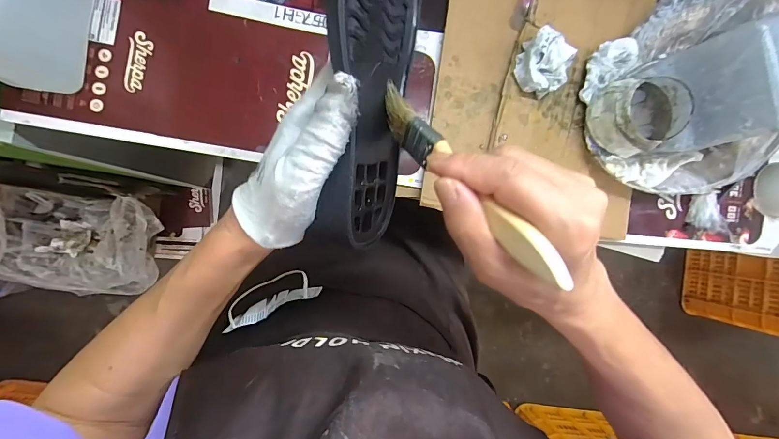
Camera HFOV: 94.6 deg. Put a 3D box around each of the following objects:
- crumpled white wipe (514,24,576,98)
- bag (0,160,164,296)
[{"bbox_3d":[0.164,-0.162,0.377,0.051,0.029,0.056,15,88,-9],"label":"crumpled white wipe"},{"bbox_3d":[-0.778,0.031,0.858,0.358,0.177,0.261,9,89,-9],"label":"bag"}]

